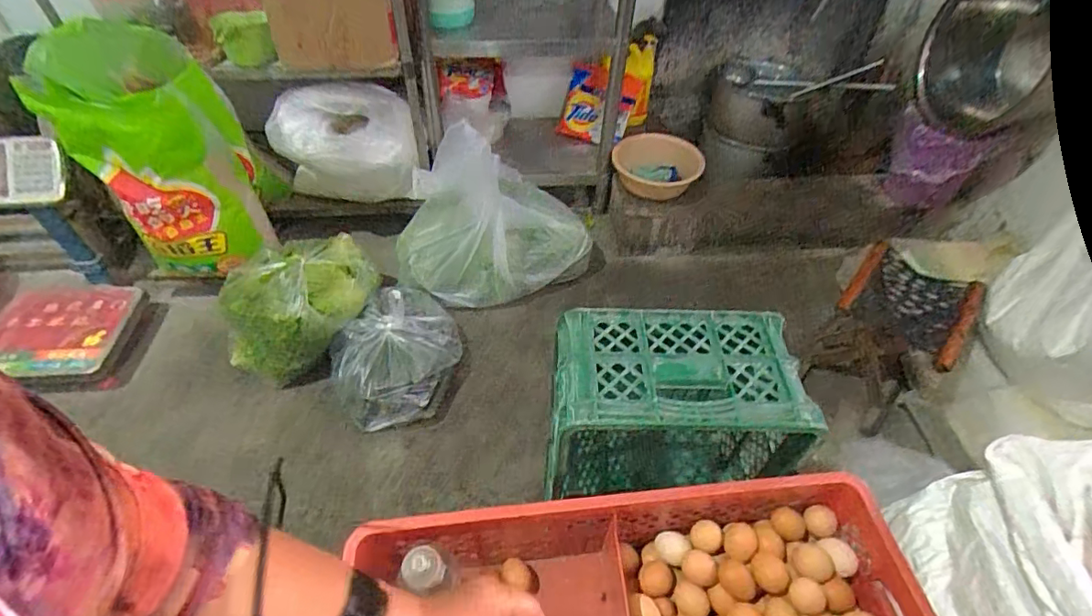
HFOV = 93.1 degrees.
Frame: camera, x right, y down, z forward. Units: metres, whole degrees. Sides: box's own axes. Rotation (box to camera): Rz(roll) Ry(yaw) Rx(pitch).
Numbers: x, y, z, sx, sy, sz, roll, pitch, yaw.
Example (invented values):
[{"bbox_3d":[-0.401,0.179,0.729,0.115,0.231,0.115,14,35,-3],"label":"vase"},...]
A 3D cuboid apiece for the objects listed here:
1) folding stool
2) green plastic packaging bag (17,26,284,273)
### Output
[{"bbox_3d":[0.834,0.090,1.302,0.252,0.334,0.273,34,56,26],"label":"folding stool"},{"bbox_3d":[-0.954,-0.356,1.314,0.359,0.567,0.419,-30,56,-25],"label":"green plastic packaging bag"}]

